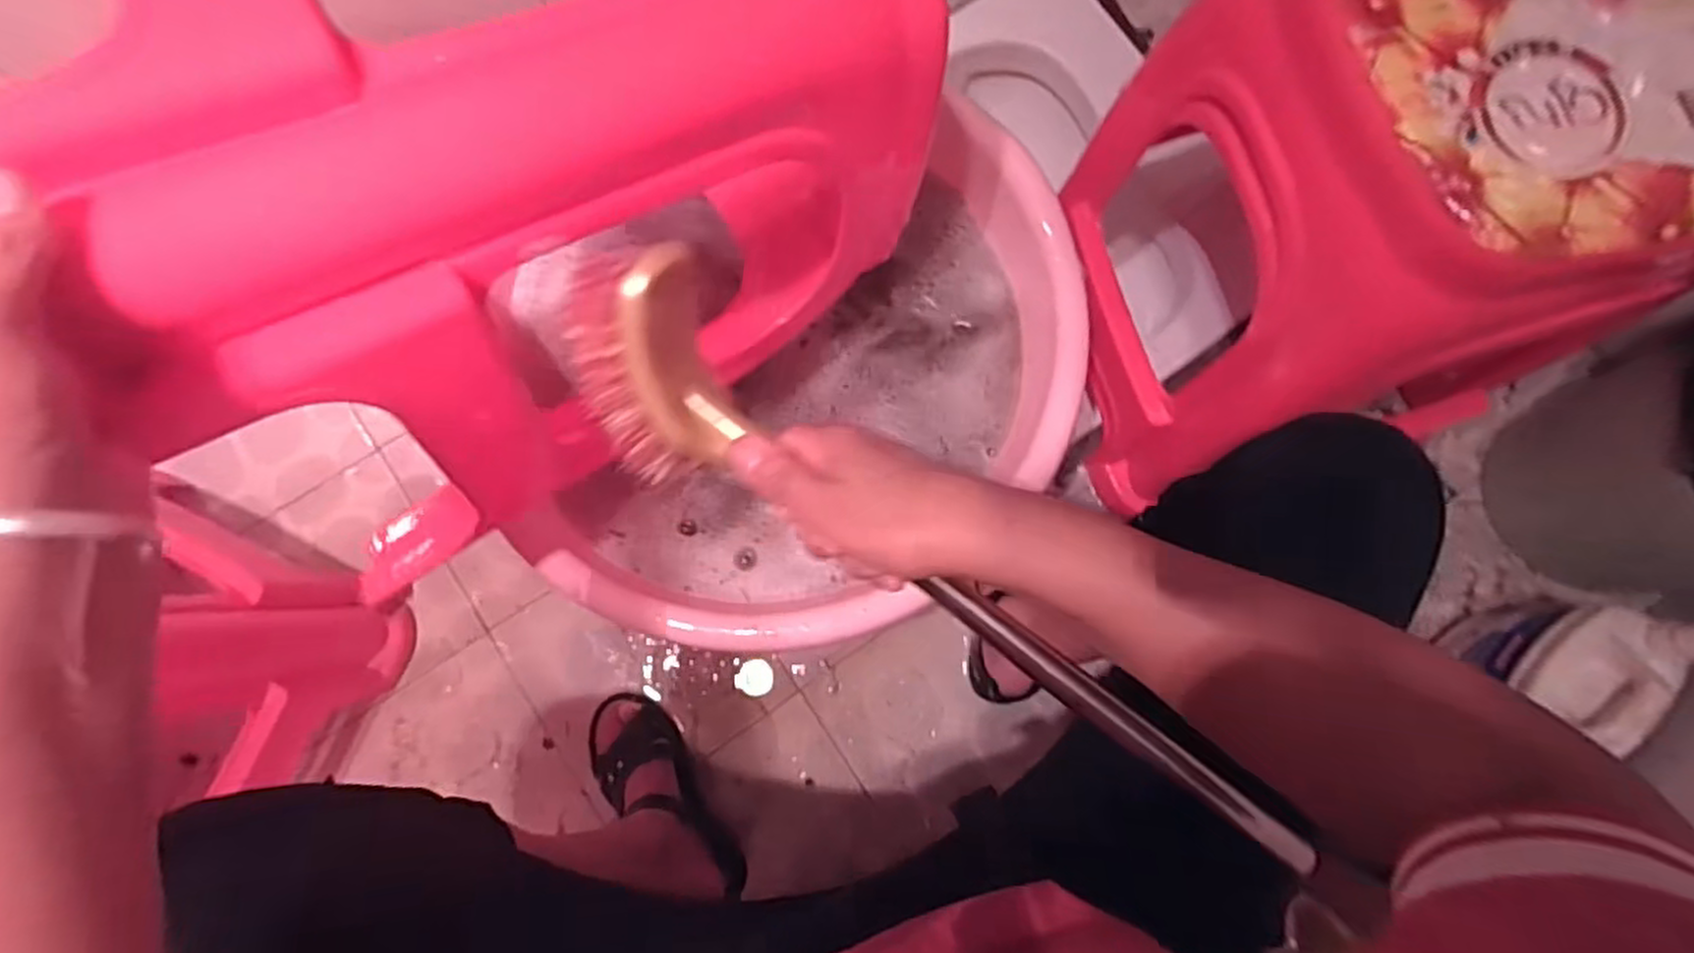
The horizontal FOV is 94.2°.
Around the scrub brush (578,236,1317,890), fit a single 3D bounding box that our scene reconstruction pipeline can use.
[{"bbox_3d":[0.058,0.051,0.378,0.430,0.055,0.084,36,81,-7],"label":"scrub brush"}]

